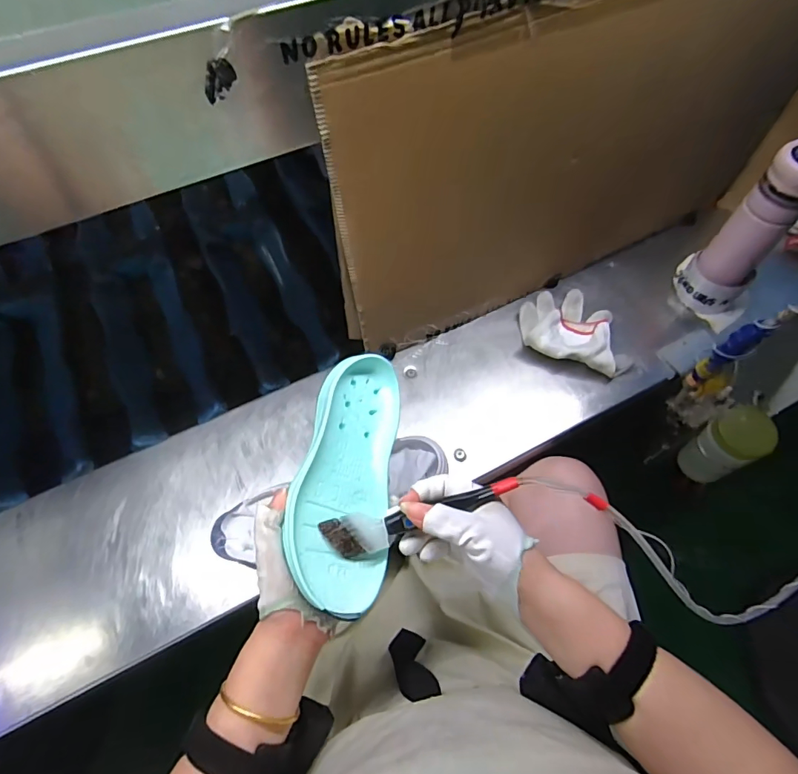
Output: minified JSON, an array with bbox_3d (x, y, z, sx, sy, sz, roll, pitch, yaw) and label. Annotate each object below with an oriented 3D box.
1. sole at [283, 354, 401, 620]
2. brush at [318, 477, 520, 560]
[{"bbox_3d":[-0.044,0.075,0.398,0.087,0.035,0.215,18,62,-19],"label":"sole"},{"bbox_3d":[0.020,0.106,0.374,0.162,0.018,0.032,-16,66,-3],"label":"brush"}]

